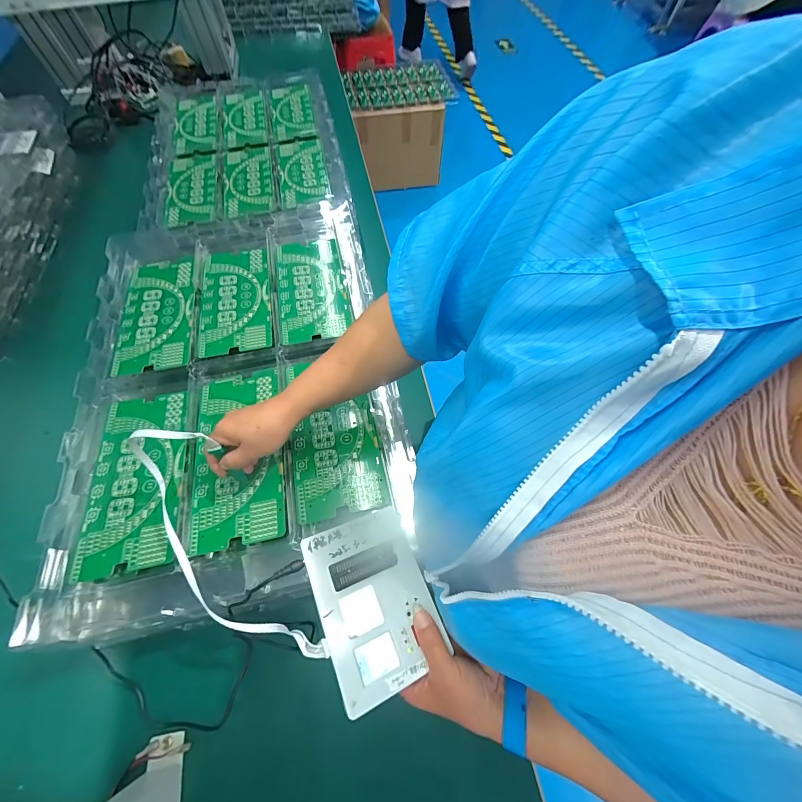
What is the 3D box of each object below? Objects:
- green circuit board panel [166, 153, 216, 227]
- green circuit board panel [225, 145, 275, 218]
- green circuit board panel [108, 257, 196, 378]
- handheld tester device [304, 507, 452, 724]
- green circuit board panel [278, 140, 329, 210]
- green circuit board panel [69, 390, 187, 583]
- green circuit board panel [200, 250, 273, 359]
[{"bbox_3d":[-0.493,-0.501,0.802,0.107,0.010,0.257,-9,68,-5],"label":"green circuit board panel"},{"bbox_3d":[-0.366,-0.531,0.815,0.110,0.011,0.266,-12,68,-3],"label":"green circuit board panel"},{"bbox_3d":[-0.410,-0.150,0.577,0.112,0.004,0.237,-9,64,-5],"label":"green circuit board panel"},{"bbox_3d":[-0.028,0.196,0.343,0.106,0.027,0.149,-13,61,-24],"label":"handheld tester device"},{"bbox_3d":[-0.238,-0.551,0.813,0.107,0.010,0.233,-13,69,-4],"label":"green circuit board panel"},{"bbox_3d":[-0.350,0.097,0.453,0.110,0.007,0.240,-11,61,-8],"label":"green circuit board panel"},{"bbox_3d":[-0.287,-0.181,0.589,0.112,0.008,0.233,-12,61,-3],"label":"green circuit board panel"}]

